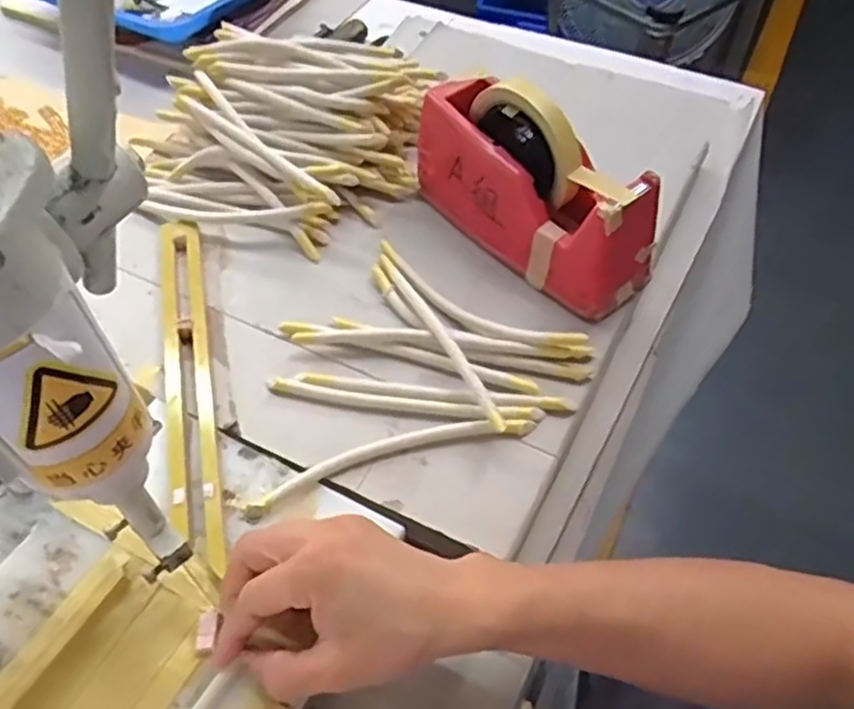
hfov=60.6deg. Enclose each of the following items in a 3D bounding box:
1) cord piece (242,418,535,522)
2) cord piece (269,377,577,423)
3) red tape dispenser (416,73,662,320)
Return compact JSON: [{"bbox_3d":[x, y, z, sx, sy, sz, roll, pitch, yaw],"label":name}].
[{"bbox_3d":[-0.024,0.065,0.473,0.187,0.011,0.026,-15,55,-11],"label":"cord piece"},{"bbox_3d":[-0.005,0.033,0.492,0.203,0.012,0.025,5,53,3],"label":"cord piece"},{"bbox_3d":[0.076,-0.130,0.548,0.066,0.123,0.204,-38,62,-25],"label":"red tape dispenser"}]

